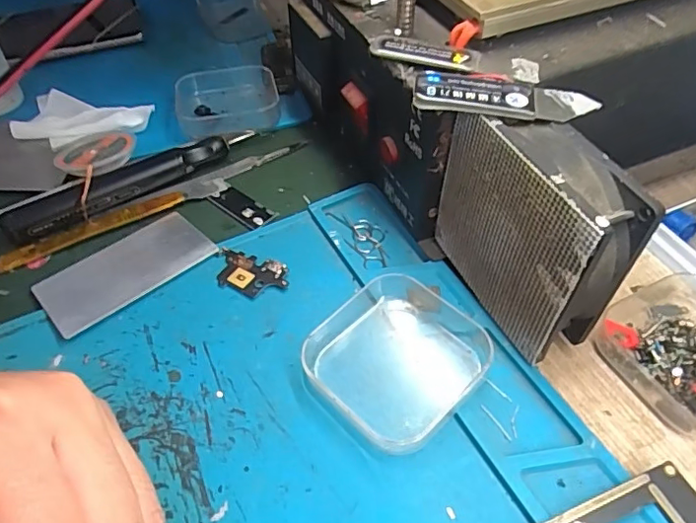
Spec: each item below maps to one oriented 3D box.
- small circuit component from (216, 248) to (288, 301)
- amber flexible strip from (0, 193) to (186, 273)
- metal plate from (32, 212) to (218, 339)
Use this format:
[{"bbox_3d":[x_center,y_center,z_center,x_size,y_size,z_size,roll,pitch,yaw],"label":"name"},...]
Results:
[{"bbox_3d":[-0.049,0.006,0.267,0.040,0.004,0.022,17,51,17],"label":"small circuit component"},{"bbox_3d":[-0.135,-0.018,0.290,0.096,0.004,0.010,-24,51,-18],"label":"amber flexible strip"},{"bbox_3d":[-0.110,0.004,0.271,0.079,0.004,0.044,-33,55,-24],"label":"metal plate"}]

